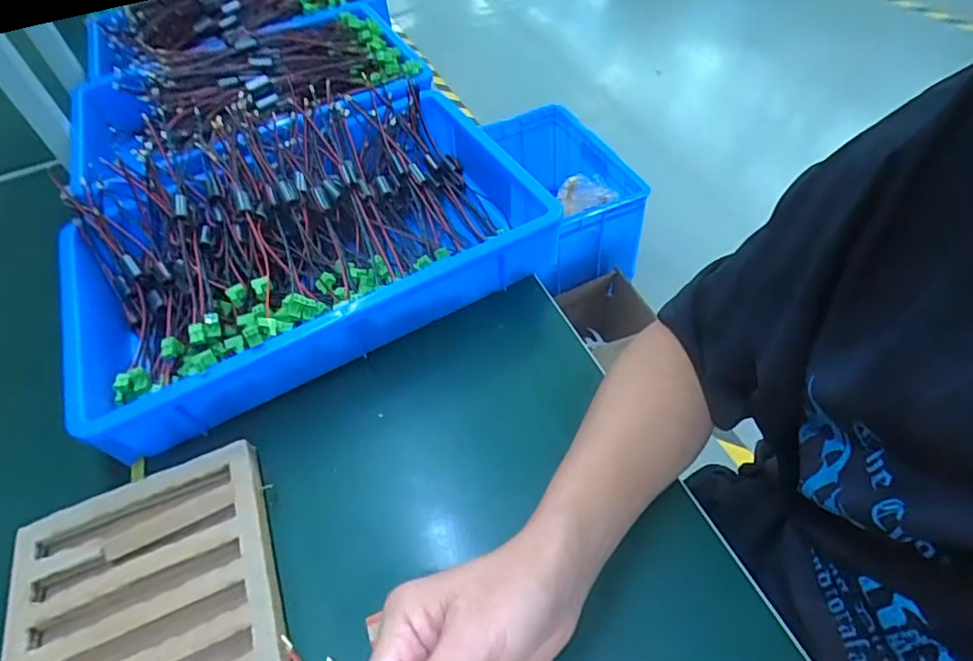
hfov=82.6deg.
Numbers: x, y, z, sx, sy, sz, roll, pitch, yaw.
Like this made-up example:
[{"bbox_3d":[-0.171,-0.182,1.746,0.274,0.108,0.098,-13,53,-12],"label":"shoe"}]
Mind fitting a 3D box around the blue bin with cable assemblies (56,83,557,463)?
[{"bbox_3d":[-0.188,-0.091,0.569,0.429,0.100,0.307,-22,51,-14],"label":"blue bin with cable assemblies"}]

